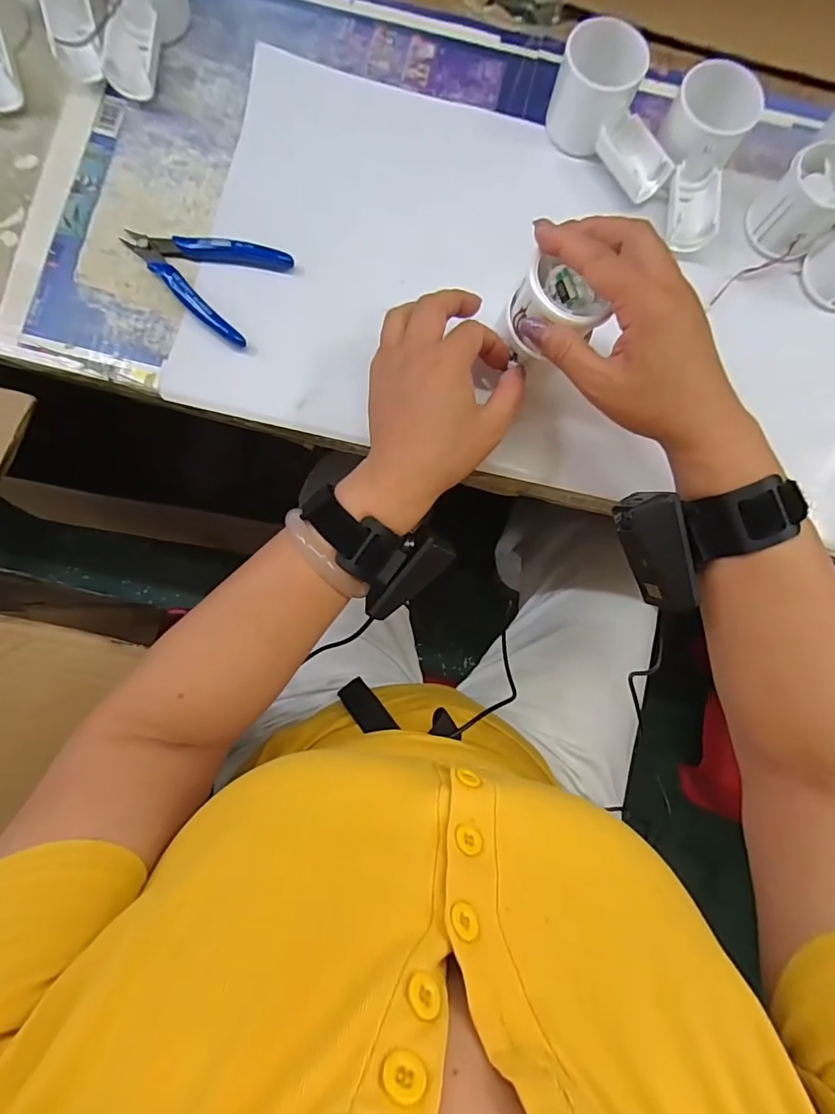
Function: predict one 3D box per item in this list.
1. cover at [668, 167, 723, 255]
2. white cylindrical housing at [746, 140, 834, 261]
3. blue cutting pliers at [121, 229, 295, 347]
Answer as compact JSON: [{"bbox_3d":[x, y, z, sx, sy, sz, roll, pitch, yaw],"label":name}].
[{"bbox_3d":[0.209,-0.263,0.378,0.033,0.022,0.055,6,84,-2],"label":"cover"},{"bbox_3d":[0.292,-0.265,0.372,0.055,0.044,0.056,-40,87,-6],"label":"white cylindrical housing"},{"bbox_3d":[-0.161,-0.214,0.366,0.112,0.011,0.077,28,84,1],"label":"blue cutting pliers"}]

